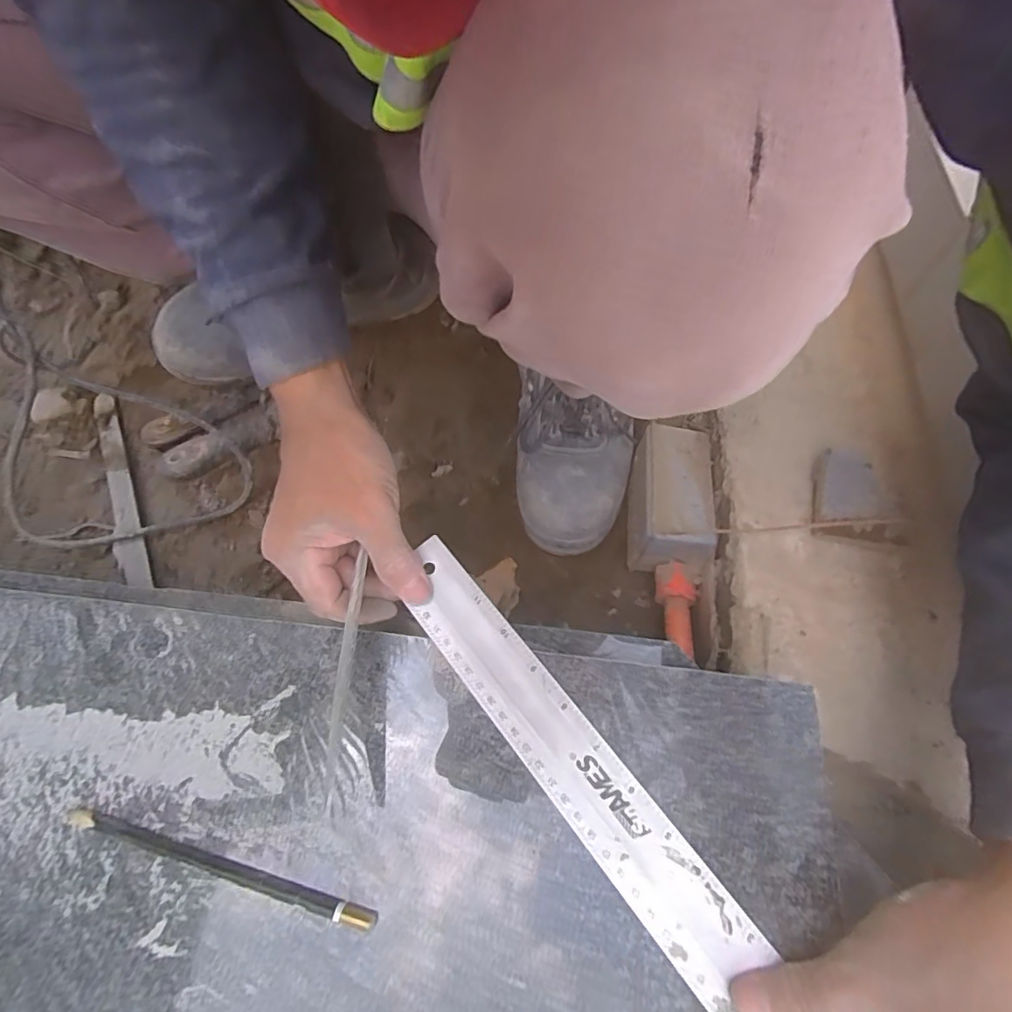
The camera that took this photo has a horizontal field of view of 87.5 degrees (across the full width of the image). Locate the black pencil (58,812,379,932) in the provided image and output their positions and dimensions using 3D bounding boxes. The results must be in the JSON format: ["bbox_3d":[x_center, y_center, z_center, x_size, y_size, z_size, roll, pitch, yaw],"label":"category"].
[{"bbox_3d":[-0.140,0.174,0.255,0.162,0.007,0.008,14,66,7],"label":"black pencil"}]

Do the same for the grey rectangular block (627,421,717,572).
[{"bbox_3d":[0.146,-0.008,0.470,0.061,0.059,0.118,4,65,3],"label":"grey rectangular block"}]

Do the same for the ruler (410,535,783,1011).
[{"bbox_3d":[0.051,0.149,0.265,0.041,0.004,0.330,-35,69,-14],"label":"ruler"}]

